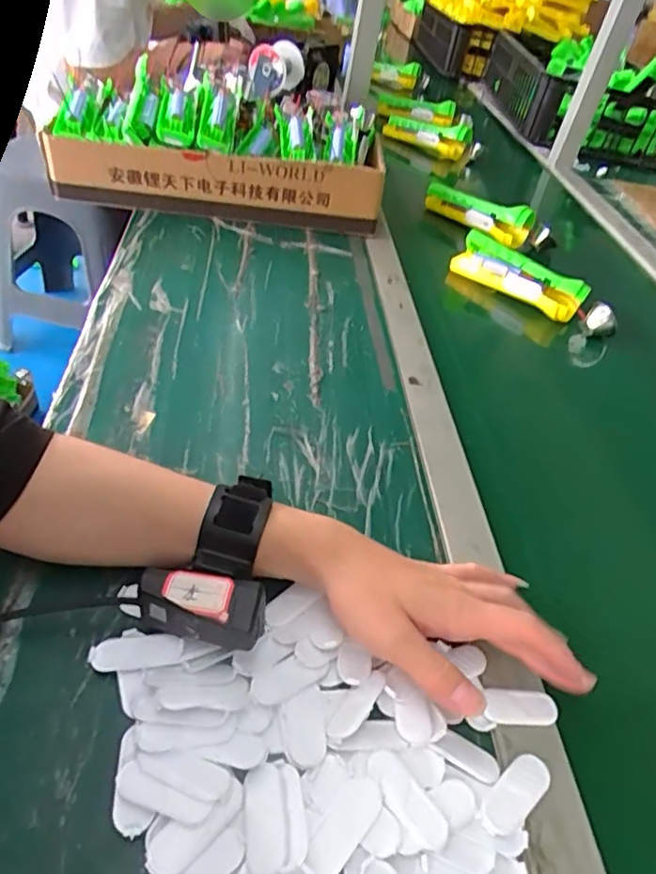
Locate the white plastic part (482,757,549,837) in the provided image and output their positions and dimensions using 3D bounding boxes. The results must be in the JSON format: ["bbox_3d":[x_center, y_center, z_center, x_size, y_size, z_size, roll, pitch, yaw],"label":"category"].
[{"bbox_3d":[0.098,0.185,0.307,0.047,0.007,0.019,-25,54,-35],"label":"white plastic part"}]

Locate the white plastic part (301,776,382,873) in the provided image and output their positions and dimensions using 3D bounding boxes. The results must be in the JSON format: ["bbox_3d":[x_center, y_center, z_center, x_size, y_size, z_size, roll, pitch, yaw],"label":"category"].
[{"bbox_3d":[0.008,0.183,0.279,0.020,0.008,0.050,31,45,20],"label":"white plastic part"}]

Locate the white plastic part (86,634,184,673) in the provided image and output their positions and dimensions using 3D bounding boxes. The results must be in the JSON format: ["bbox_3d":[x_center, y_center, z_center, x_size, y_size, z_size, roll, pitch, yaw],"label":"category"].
[{"bbox_3d":[-0.108,0.121,0.334,0.050,0.005,0.021,2,43,-12],"label":"white plastic part"}]

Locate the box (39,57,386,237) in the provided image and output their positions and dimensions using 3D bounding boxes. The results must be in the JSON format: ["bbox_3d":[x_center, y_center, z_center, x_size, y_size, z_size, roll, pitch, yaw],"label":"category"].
[{"bbox_3d":[-0.138,-0.386,0.797,0.407,0.117,0.195,5,42,-7],"label":"box"}]

